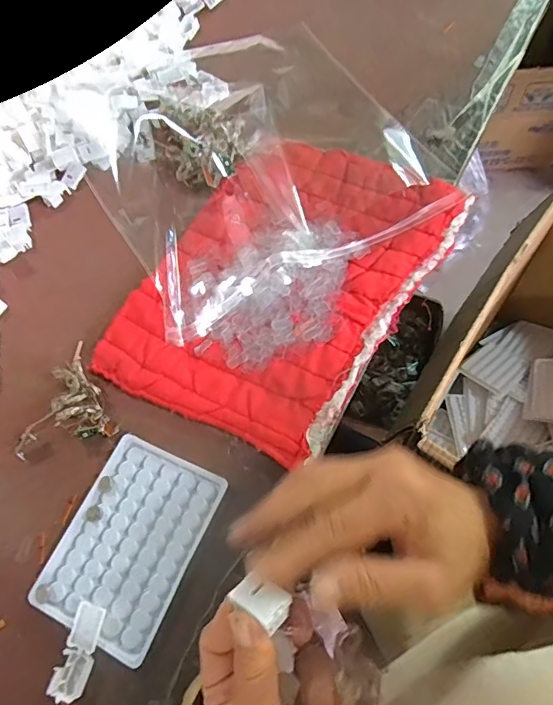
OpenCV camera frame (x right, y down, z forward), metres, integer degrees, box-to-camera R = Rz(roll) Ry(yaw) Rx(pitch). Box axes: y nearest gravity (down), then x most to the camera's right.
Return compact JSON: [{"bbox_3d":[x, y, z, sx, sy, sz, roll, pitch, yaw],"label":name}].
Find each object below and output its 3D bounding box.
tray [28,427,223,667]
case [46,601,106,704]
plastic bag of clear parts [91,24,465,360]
[{"bbox_3d":[-0.104,0.133,0.340,0.094,0.004,0.129,22,69,15],"label":"tray"},{"bbox_3d":[-0.129,0.196,0.310,0.019,0.010,0.054,12,67,11],"label":"case"},{"bbox_3d":[-0.017,-0.192,0.465,0.294,0.035,0.387,-24,65,-6],"label":"plastic bag of clear parts"}]

